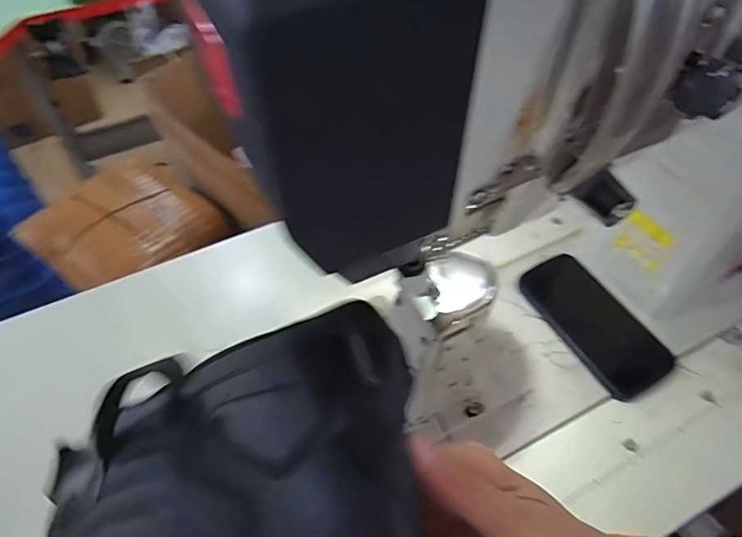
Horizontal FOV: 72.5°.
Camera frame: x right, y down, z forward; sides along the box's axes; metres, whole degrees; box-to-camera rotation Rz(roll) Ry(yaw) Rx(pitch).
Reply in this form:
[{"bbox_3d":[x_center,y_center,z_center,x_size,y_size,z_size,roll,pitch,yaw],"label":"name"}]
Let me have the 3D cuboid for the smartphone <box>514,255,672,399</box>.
[{"bbox_3d":[0.235,0.055,0.536,0.081,0.010,0.162,-28,62,-12],"label":"smartphone"}]

